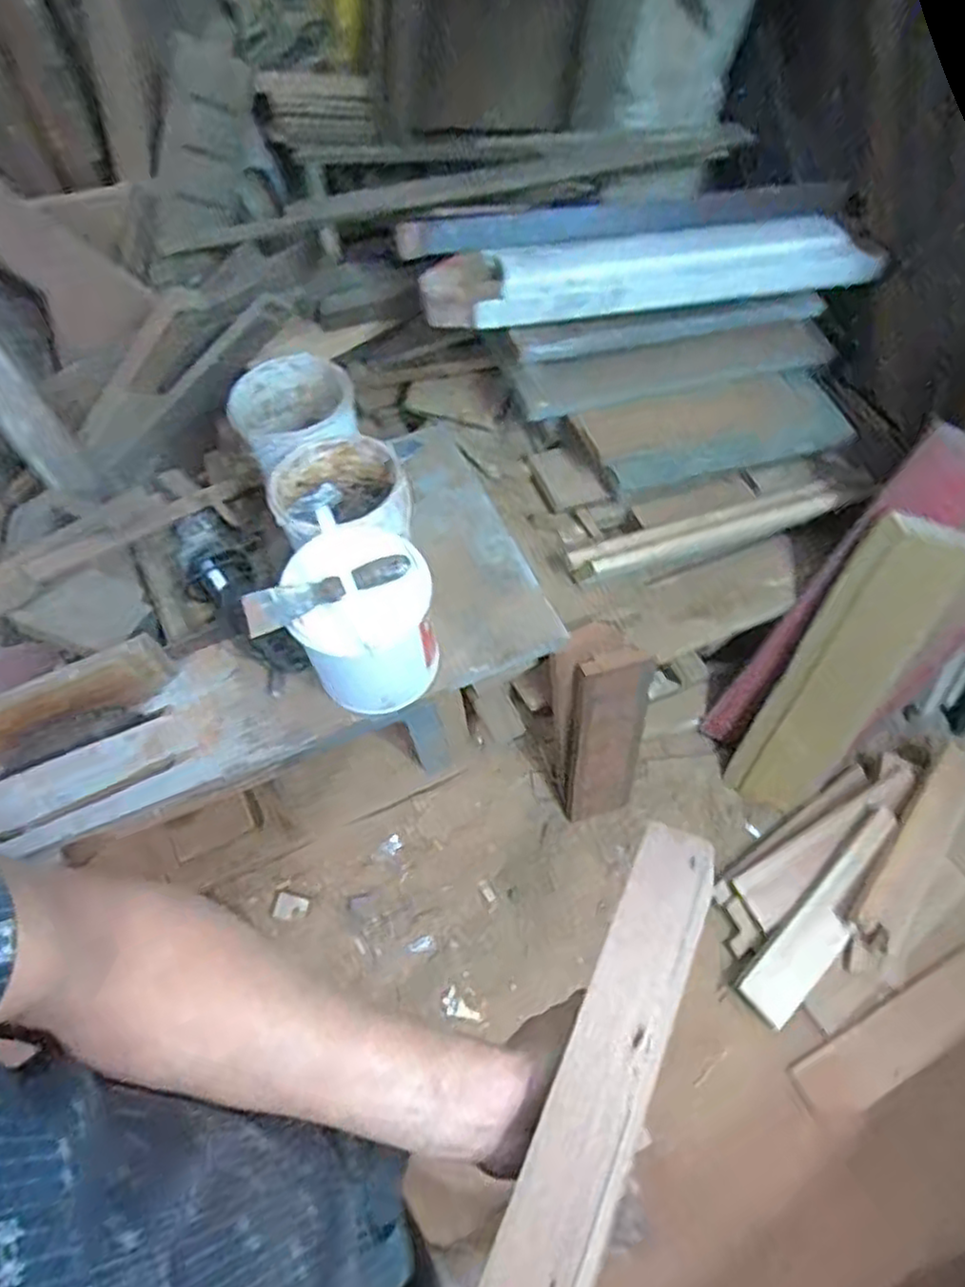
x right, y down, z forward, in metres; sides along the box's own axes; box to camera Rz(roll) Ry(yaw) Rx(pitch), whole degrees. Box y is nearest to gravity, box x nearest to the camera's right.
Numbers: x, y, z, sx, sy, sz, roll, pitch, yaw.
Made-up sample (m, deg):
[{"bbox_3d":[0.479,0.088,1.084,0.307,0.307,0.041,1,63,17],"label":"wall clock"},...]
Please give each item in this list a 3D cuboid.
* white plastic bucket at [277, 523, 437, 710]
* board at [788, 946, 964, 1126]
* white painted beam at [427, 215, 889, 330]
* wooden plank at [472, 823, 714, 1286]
[{"bbox_3d":[-0.149,-0.034,0.940,0.180,0.207,0.193,-11,63,-8],"label":"white plastic bucket"},{"bbox_3d":[0.761,0.707,1.296,0.426,0.018,0.111,-29,68,-11],"label":"board"},{"bbox_3d":[0.291,-0.605,1.155,0.778,0.084,0.135,-13,63,-9],"label":"white painted beam"},{"bbox_3d":[0.038,0.308,0.377,0.052,0.023,0.444,24,65,10],"label":"wooden plank"}]

